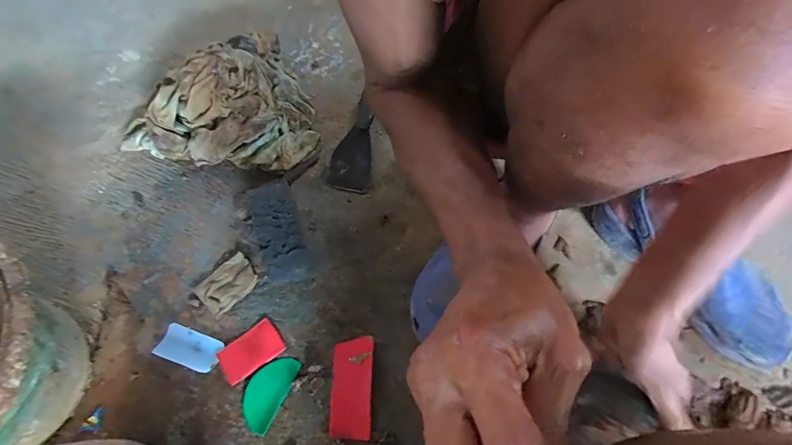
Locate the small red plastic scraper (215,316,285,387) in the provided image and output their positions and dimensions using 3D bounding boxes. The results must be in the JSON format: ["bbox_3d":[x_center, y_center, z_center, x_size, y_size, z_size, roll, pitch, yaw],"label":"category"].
[{"bbox_3d":[-0.178,0.155,0.489,0.073,0.004,0.049,-34,68,-17],"label":"small red plastic scraper"}]

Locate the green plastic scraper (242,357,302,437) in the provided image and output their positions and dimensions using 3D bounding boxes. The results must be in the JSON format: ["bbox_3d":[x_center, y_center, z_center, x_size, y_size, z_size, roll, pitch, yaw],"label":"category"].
[{"bbox_3d":[-0.151,0.196,0.470,0.045,0.004,0.084,23,65,11],"label":"green plastic scraper"}]

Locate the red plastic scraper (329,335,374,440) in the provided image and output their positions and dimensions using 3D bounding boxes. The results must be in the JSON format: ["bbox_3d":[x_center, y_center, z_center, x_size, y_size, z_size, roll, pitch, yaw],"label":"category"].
[{"bbox_3d":[-0.053,0.192,0.473,0.046,0.004,0.110,2,63,0],"label":"red plastic scraper"}]

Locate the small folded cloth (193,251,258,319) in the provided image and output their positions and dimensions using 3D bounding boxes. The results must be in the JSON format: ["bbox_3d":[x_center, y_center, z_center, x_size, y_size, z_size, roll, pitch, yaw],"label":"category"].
[{"bbox_3d":[-0.220,0.080,0.525,0.053,0.010,0.074,40,69,18],"label":"small folded cloth"}]

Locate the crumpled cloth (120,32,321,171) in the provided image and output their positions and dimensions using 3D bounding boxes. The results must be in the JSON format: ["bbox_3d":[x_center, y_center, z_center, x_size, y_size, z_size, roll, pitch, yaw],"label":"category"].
[{"bbox_3d":[-0.256,-0.162,0.597,0.272,0.106,0.217,-35,68,-17],"label":"crumpled cloth"}]

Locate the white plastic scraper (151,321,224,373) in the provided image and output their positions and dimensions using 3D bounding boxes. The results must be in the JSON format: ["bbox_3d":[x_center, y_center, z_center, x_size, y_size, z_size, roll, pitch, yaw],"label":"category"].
[{"bbox_3d":[-0.249,0.152,0.486,0.072,0.009,0.040,18,64,8],"label":"white plastic scraper"}]

